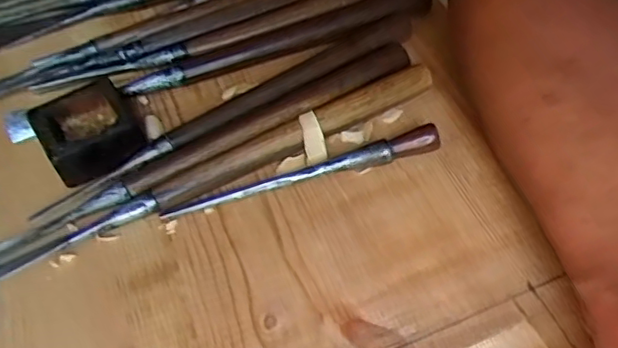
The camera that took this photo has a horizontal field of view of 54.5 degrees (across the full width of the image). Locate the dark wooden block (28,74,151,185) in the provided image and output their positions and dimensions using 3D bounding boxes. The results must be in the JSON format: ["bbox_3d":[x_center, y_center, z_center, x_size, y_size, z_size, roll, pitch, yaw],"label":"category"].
[{"bbox_3d":[-0.119,-0.024,0.324,0.047,0.024,0.045,-27,56,-15],"label":"dark wooden block"}]

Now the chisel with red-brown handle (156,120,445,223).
[{"bbox_3d":[-0.004,-0.002,0.306,0.143,0.016,0.010,-13,53,-5],"label":"chisel with red-brown handle"}]

